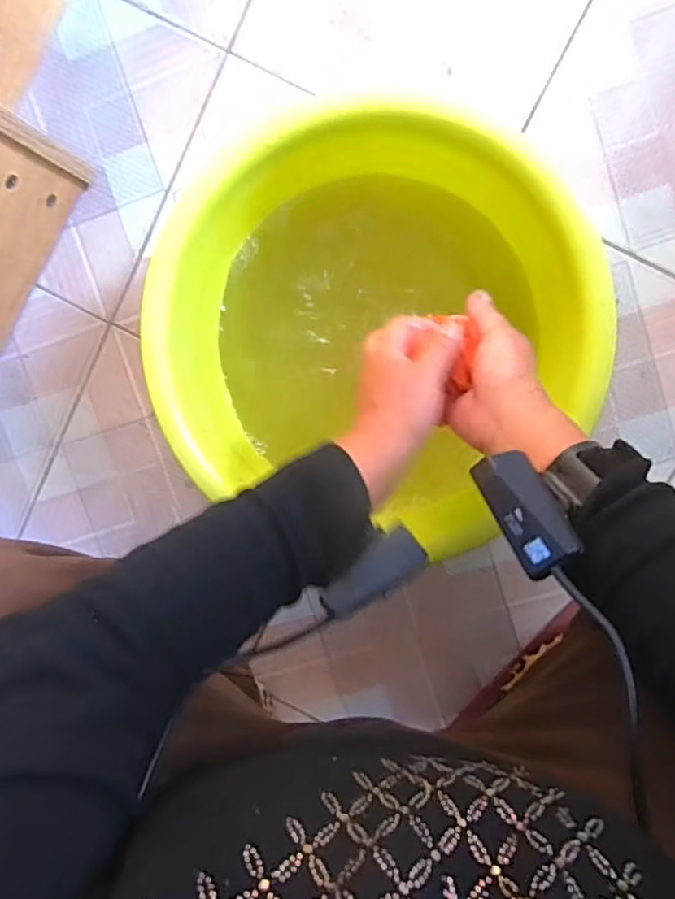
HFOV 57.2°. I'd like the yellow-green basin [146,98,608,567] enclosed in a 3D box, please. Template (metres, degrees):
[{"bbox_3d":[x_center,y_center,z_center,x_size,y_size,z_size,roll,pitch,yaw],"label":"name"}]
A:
[{"bbox_3d":[0.023,-0.094,0.579,0.348,0.160,0.317,1,98,5],"label":"yellow-green basin"}]

